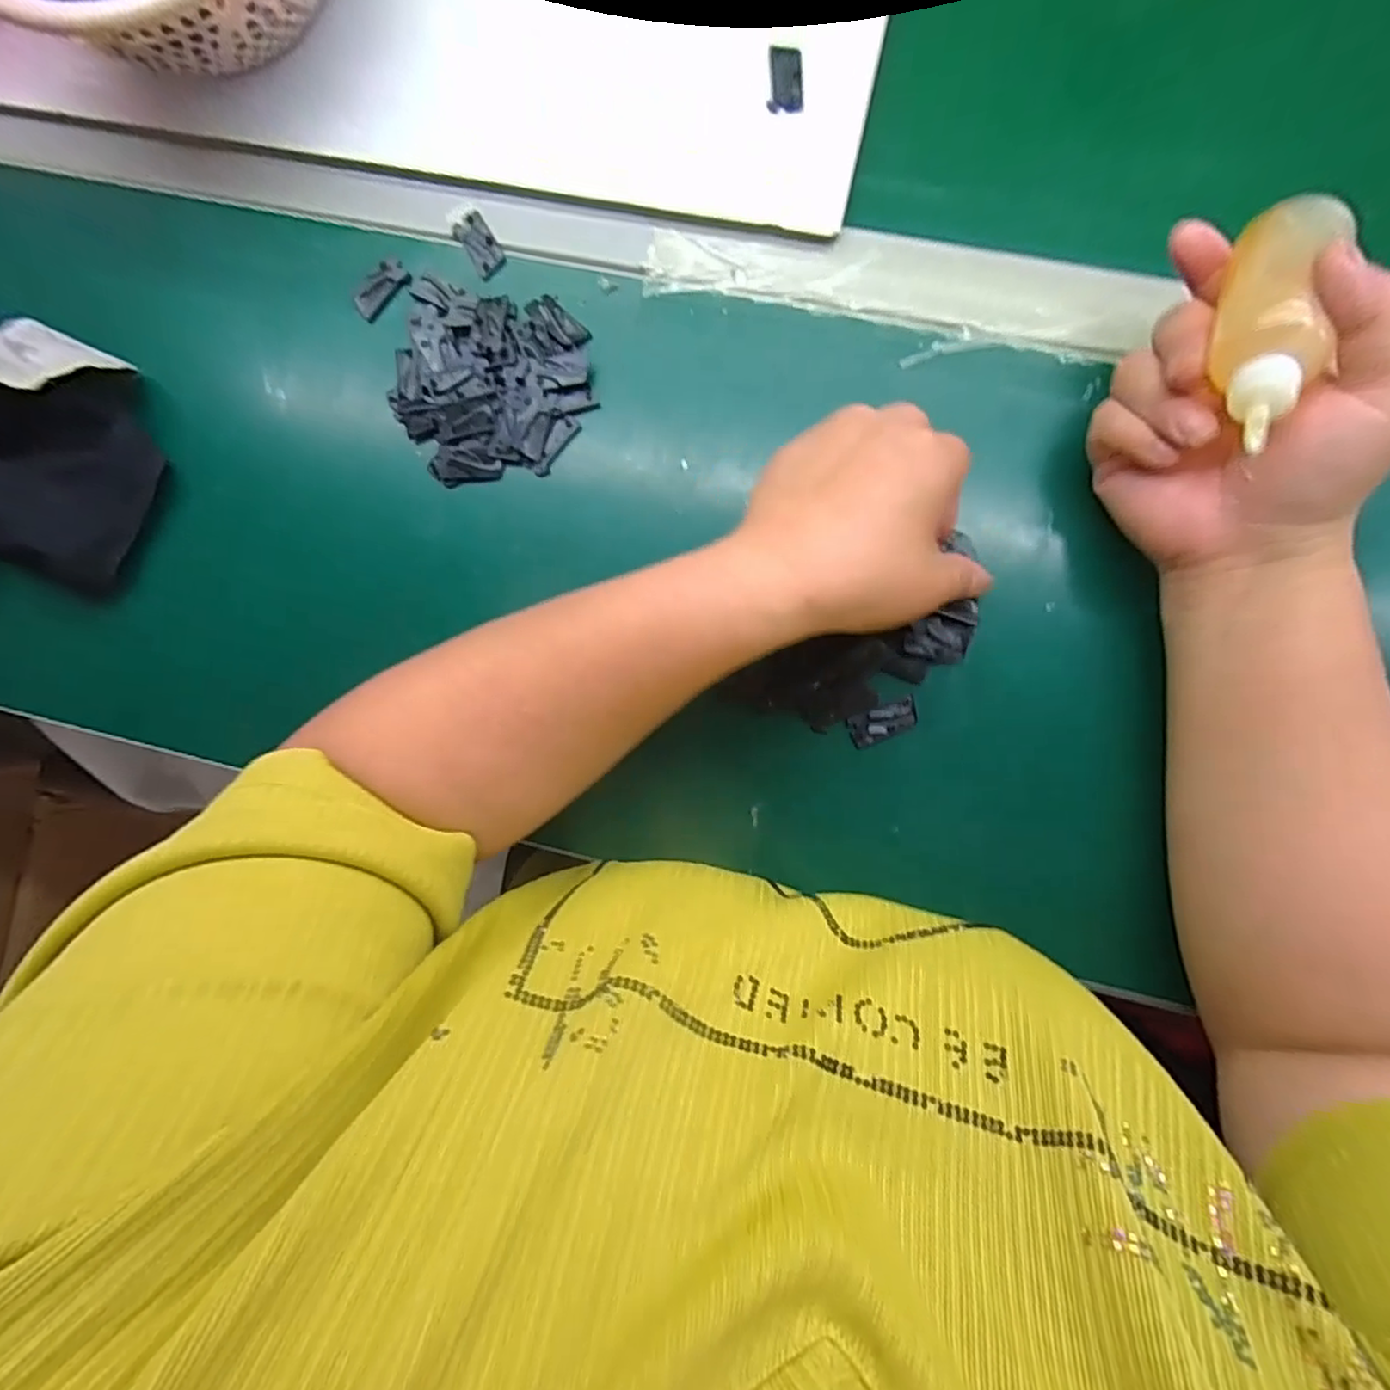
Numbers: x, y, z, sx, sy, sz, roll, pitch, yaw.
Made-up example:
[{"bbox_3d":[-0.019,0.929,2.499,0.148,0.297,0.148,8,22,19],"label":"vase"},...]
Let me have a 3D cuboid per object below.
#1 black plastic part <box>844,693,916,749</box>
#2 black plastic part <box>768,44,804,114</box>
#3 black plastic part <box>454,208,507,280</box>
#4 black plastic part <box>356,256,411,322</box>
[{"bbox_3d":[0.094,0.014,0.332,0.035,0.004,0.016,-19,86,3],"label":"black plastic part"},{"bbox_3d":[0.046,-0.313,0.340,0.017,0.005,0.031,1,87,4],"label":"black plastic part"},{"bbox_3d":[-0.115,-0.241,0.356,0.017,0.004,0.036,-32,85,2],"label":"black plastic part"},{"bbox_3d":[-0.170,-0.219,0.359,0.034,0.004,0.020,-41,85,1],"label":"black plastic part"}]

